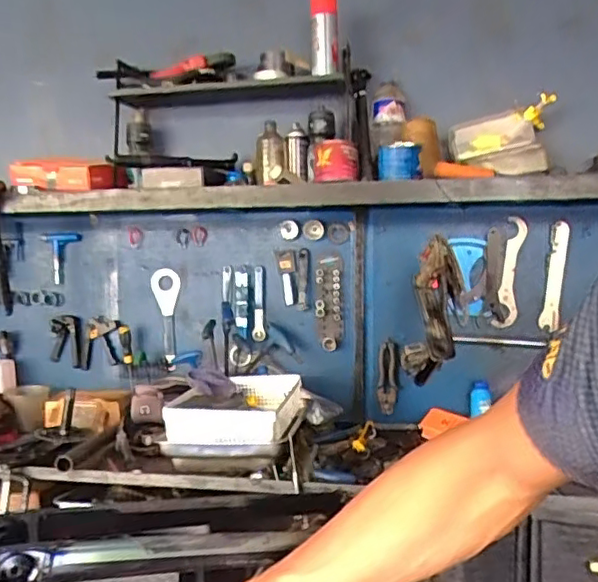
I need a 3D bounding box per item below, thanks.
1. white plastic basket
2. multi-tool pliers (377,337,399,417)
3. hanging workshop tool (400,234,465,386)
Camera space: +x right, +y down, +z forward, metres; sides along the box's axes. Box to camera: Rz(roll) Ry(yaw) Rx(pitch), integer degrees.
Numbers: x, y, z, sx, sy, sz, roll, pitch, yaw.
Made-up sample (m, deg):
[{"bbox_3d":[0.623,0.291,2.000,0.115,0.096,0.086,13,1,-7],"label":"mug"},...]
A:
[{"bbox_3d":[-0.134,0.276,1.375,0.253,0.099,0.359,1,1,9],"label":"white plastic basket"},{"bbox_3d":[0.223,0.217,1.519,0.048,0.177,0.016,0,1,-1],"label":"multi-tool pliers"},{"bbox_3d":[0.285,0.044,1.266,0.129,0.283,0.077,1,2,12],"label":"hanging workshop tool"}]

